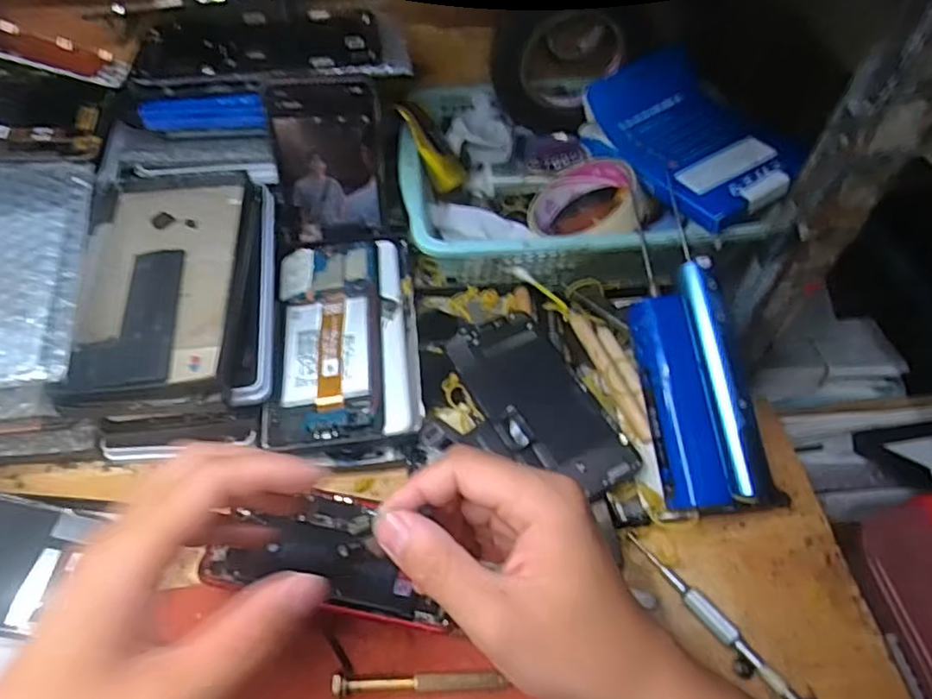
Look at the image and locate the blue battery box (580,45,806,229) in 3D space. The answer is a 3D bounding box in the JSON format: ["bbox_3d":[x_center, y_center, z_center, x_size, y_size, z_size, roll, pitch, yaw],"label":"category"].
[{"bbox_3d":[0.171,-0.161,0.474,0.096,0.032,0.167,-19,57,-13],"label":"blue battery box"}]

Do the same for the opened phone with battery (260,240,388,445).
[{"bbox_3d":[-0.095,-0.010,0.431,0.073,0.012,0.159,-4,55,-3],"label":"opened phone with battery"}]

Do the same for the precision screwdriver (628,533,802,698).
[{"bbox_3d":[0.141,0.151,0.345,0.013,0.019,0.123,-32,61,-20],"label":"precision screwdriver"}]

